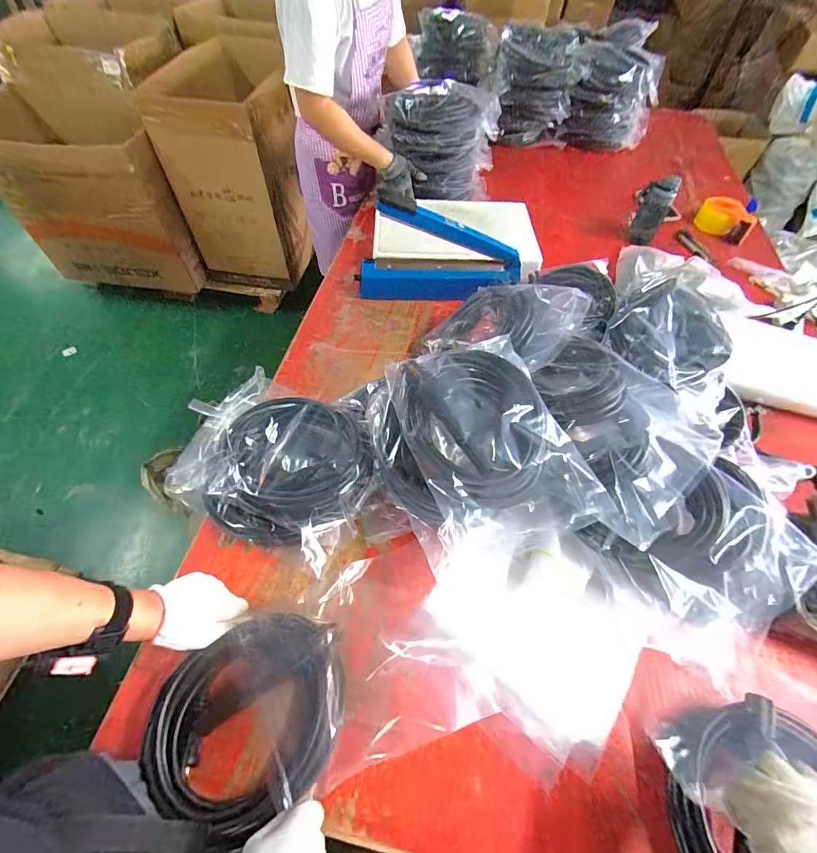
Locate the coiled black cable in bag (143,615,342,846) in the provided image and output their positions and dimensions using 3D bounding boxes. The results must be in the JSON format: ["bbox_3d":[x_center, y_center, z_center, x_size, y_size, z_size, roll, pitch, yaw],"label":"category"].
[{"bbox_3d":[-0.196,0.367,0.521,0.244,0.045,0.204,-27,62,-19],"label":"coiled black cable in bag"}]

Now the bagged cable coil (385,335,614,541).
[{"bbox_3d":[0.113,0.019,0.643,0.259,0.107,0.326,-14,68,-9],"label":"bagged cable coil"}]

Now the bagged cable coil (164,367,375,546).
[{"bbox_3d":[-0.225,0.054,0.712,0.339,0.102,0.275,17,58,8],"label":"bagged cable coil"}]

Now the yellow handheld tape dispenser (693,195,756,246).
[{"bbox_3d":[0.932,-0.607,1.213,0.068,0.089,0.161,-34,64,-22],"label":"yellow handheld tape dispenser"}]

